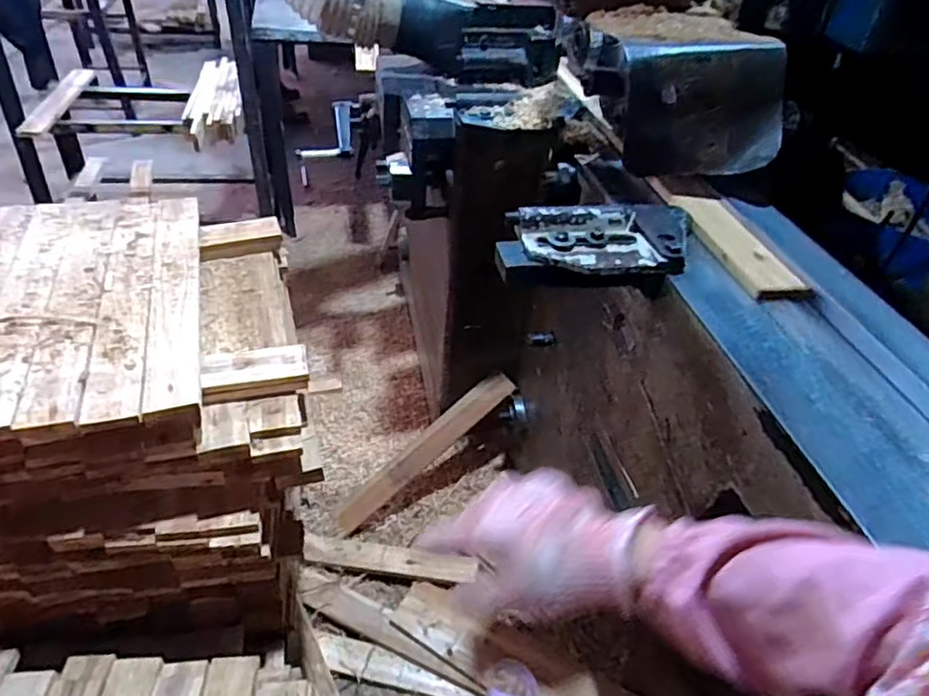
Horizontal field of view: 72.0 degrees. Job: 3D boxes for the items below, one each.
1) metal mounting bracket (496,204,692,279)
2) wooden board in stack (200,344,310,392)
[{"bbox_3d":[0.165,-0.123,0.774,0.251,0.051,0.123,-5,43,-12],"label":"metal mounting bracket"},{"bbox_3d":[-0.274,0.025,0.840,0.131,0.016,0.057,-7,43,-14],"label":"wooden board in stack"}]

